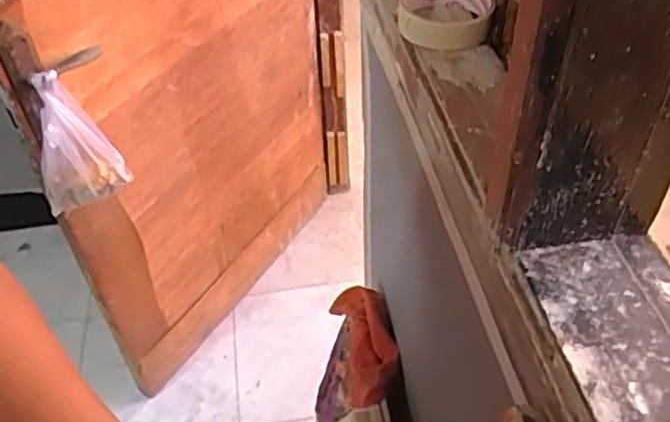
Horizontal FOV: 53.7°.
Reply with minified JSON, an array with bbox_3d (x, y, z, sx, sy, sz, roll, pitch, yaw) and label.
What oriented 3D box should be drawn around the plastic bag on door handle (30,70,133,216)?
[{"bbox_3d":[-0.416,-0.111,1.050,0.124,0.210,0.060,-31,51,-24],"label":"plastic bag on door handle"}]

